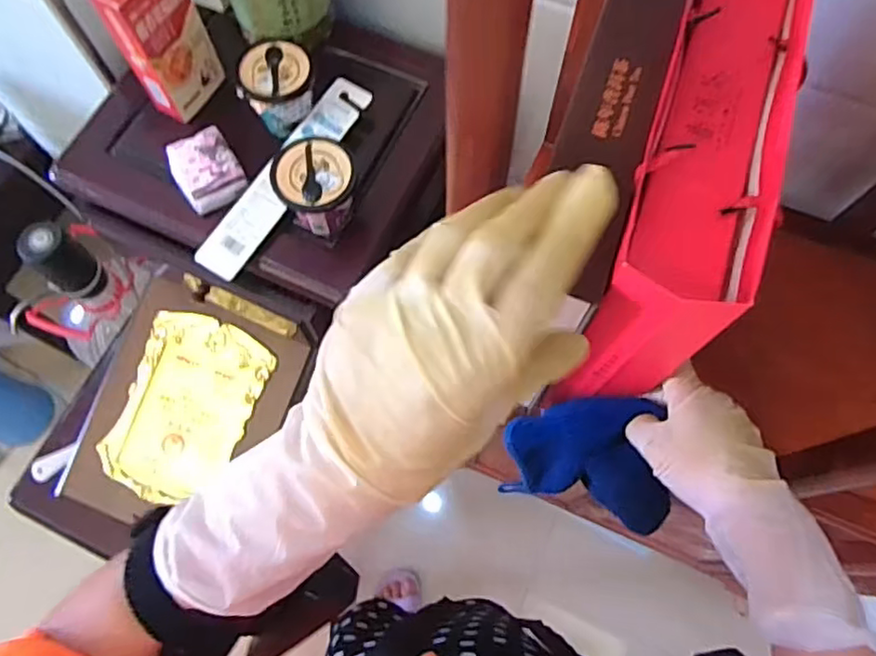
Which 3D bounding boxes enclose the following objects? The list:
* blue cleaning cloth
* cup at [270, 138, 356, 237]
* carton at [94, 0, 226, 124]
[{"bbox_3d":[0.116,0.103,0.495,0.123,0.148,0.071,21,72,8],"label":"blue cleaning cloth"},{"bbox_3d":[-0.107,-0.126,0.565,0.067,0.063,0.065,0,70,0],"label":"cup"},{"bbox_3d":[-0.250,-0.264,0.573,0.032,0.143,0.074,28,73,10],"label":"carton"}]

